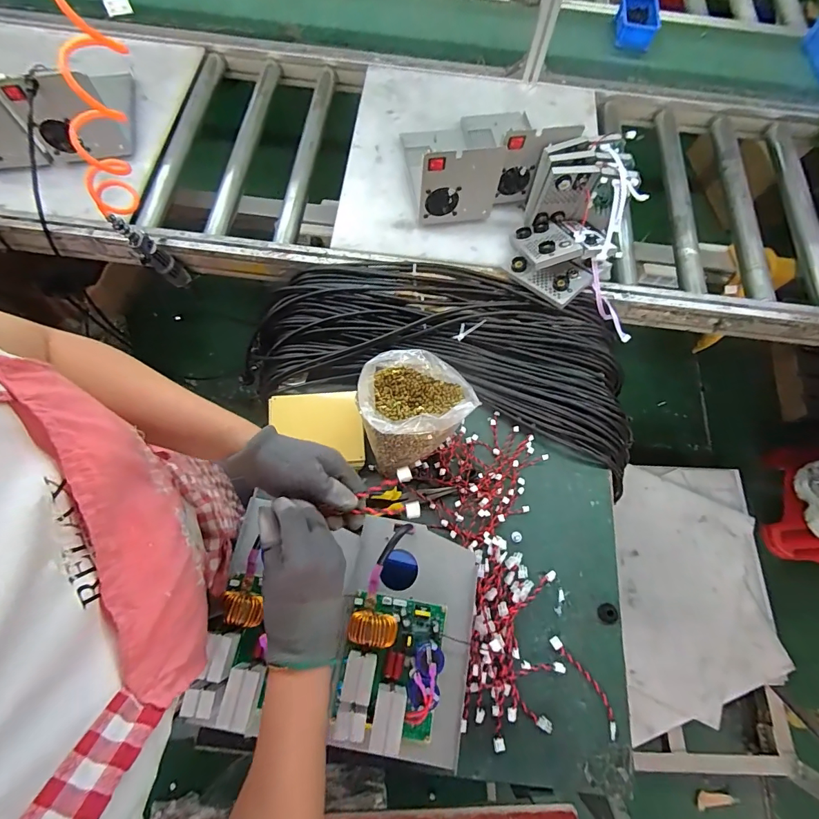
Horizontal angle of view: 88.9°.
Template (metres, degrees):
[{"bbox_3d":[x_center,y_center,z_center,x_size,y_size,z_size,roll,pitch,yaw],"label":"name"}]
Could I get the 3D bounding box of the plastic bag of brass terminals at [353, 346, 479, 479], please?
[{"bbox_3d":[0.004,-0.001,0.675,0.157,0.136,0.144,-20,72,-10],"label":"plastic bag of brass terminals"}]

